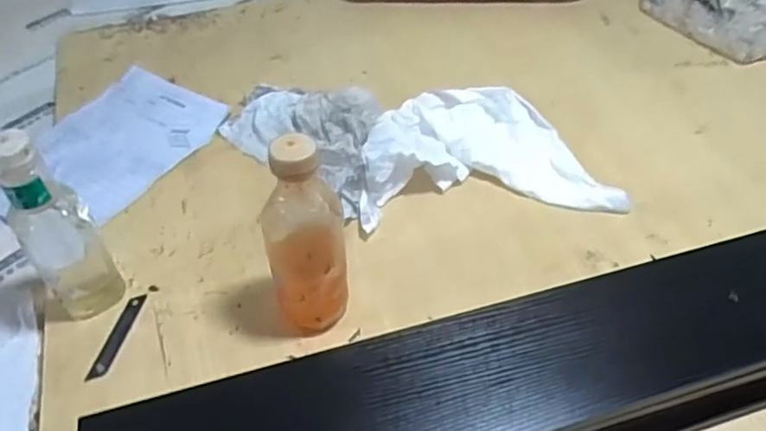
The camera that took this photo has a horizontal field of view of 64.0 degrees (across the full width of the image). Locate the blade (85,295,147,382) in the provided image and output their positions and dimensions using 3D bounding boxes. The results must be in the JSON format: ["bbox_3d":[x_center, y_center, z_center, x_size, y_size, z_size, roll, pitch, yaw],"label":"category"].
[{"bbox_3d":[-0.265,0.120,0.611,0.019,0.004,0.100,4,43,9],"label":"blade"}]

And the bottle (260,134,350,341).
[{"bbox_3d":[-0.072,0.026,0.554,0.073,0.211,0.070,-8,48,-5],"label":"bottle"}]

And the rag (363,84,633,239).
[{"bbox_3d":[0.121,-0.086,0.755,0.301,0.054,0.210,-4,48,-1],"label":"rag"}]

